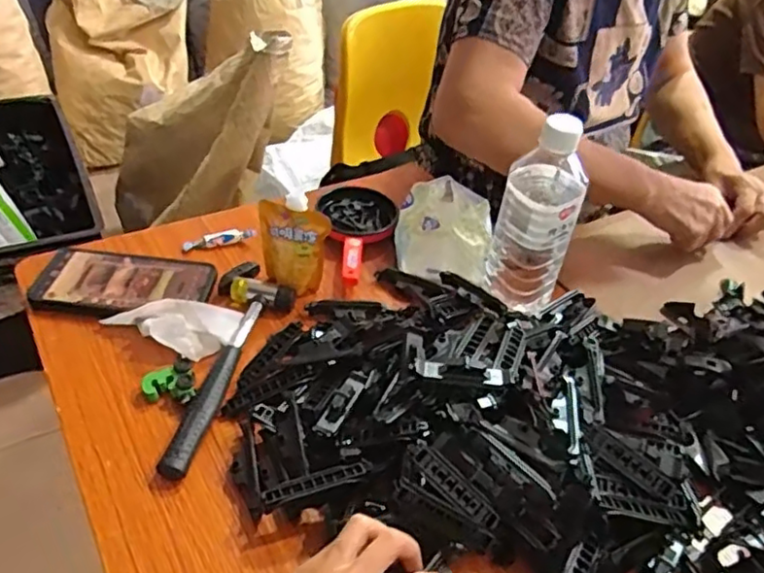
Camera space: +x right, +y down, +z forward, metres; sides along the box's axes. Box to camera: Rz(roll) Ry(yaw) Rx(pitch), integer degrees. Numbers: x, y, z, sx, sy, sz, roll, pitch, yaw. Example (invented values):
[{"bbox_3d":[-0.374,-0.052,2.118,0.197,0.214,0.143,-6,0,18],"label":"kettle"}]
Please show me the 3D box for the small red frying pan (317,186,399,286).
[{"bbox_3d":[-0.025,-0.056,0.696,0.085,0.028,0.158,2,41,-6],"label":"small red frying pan"}]

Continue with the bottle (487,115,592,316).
[{"bbox_3d":[0.142,-0.060,0.590,0.070,0.192,0.067,18,41,14],"label":"bottle"}]

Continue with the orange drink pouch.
[{"bbox_3d":[-0.087,-0.040,0.628,0.062,0.108,0.040,-1,40,-10],"label":"orange drink pouch"}]

